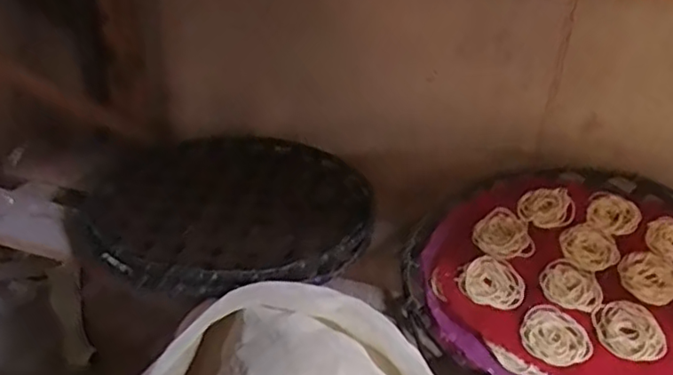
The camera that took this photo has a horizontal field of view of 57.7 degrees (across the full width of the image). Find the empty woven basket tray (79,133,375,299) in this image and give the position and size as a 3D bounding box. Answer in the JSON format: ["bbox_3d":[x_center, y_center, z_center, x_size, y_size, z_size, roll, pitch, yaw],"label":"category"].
[{"bbox_3d":[-0.117,0.029,0.754,0.324,0.033,0.325,-18,33,-33],"label":"empty woven basket tray"}]

